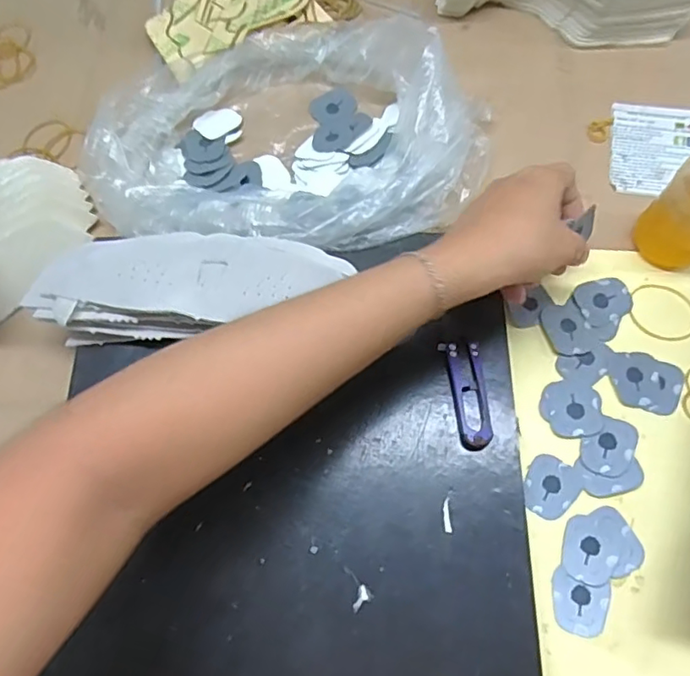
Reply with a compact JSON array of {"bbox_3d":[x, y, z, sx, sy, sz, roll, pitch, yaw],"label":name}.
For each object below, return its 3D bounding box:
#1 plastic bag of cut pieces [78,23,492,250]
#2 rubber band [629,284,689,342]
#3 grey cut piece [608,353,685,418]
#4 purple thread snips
[{"bbox_3d":[-0.042,-0.172,0.450,0.302,0.063,0.220,7,68,5],"label":"plastic bag of cut pieces"},{"bbox_3d":[0.229,-0.019,0.406,0.047,0.004,0.042,12,69,7],"label":"rubber band"},{"bbox_3d":[0.205,0.030,0.389,0.047,0.004,0.039,21,70,10],"label":"grey cut piece"},{"bbox_3d":[0.081,0.035,0.366,0.025,0.011,0.071,-10,68,-2],"label":"purple thread snips"}]

